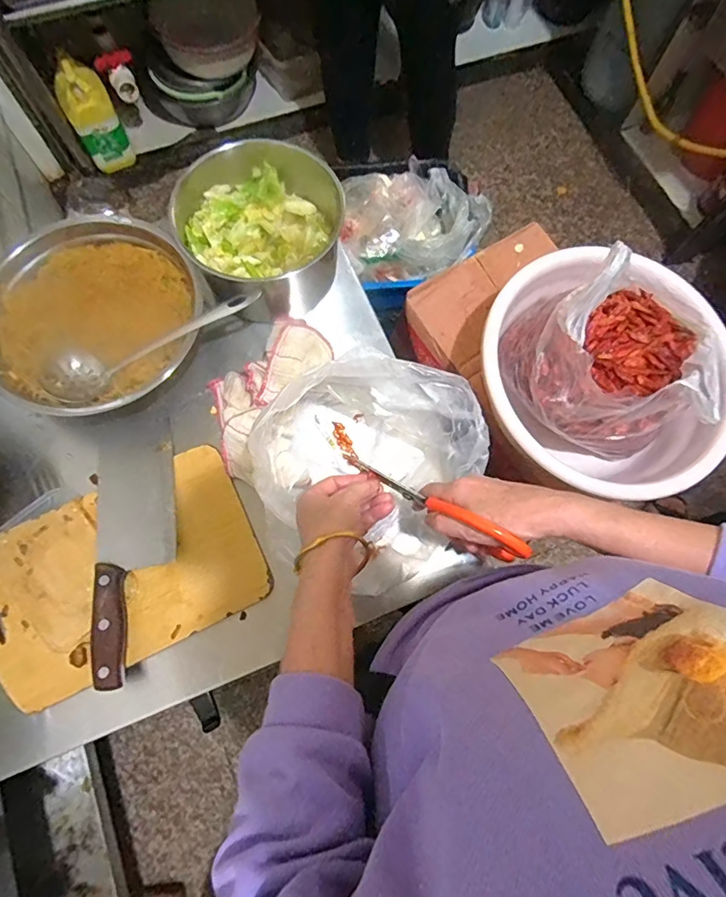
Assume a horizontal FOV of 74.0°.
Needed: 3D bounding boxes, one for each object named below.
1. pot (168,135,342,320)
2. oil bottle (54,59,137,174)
[{"bbox_3d":[-0.120,-0.259,0.600,0.178,0.097,0.163,0,73,-1],"label":"pot"},{"bbox_3d":[-0.819,-1.002,1.482,0.136,0.284,0.110,-27,75,-9],"label":"oil bottle"}]

